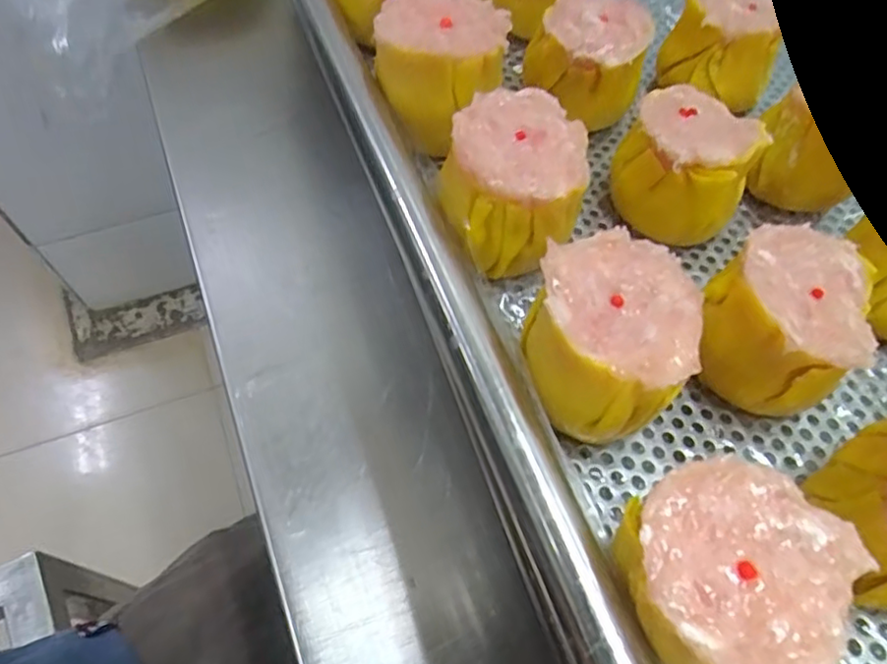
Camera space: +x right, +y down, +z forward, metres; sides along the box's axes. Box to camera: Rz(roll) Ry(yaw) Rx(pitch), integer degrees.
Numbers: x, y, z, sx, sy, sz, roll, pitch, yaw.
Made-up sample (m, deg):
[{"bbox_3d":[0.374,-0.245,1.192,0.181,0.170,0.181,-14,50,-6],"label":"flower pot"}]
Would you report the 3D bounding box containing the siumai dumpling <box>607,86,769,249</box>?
[{"bbox_3d":[0.065,-0.046,0.174,0.033,0.025,0.033,26,63,12],"label":"siumai dumpling"}]

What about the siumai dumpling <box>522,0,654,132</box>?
[{"bbox_3d":[0.044,-0.084,0.196,0.034,0.027,0.025,22,62,10],"label":"siumai dumpling"}]

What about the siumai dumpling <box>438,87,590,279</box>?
[{"bbox_3d":[0.017,-0.038,0.158,0.032,0.027,0.037,9,61,3],"label":"siumai dumpling"}]

